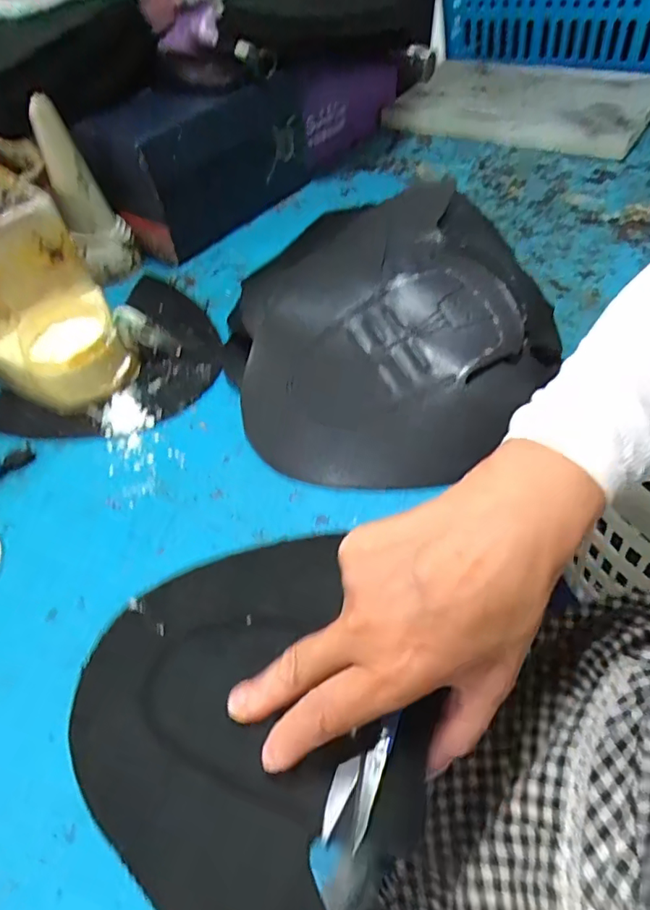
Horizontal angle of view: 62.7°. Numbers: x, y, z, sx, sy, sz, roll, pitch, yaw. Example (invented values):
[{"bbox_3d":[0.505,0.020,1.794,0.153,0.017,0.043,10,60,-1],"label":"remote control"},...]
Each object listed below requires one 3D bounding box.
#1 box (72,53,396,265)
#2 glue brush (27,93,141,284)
[{"bbox_3d":[-0.062,-0.346,0.564,0.082,0.116,0.377,29,60,26],"label":"box"},{"bbox_3d":[-0.210,-0.223,0.469,0.055,0.137,0.043,-20,52,-10],"label":"glue brush"}]

